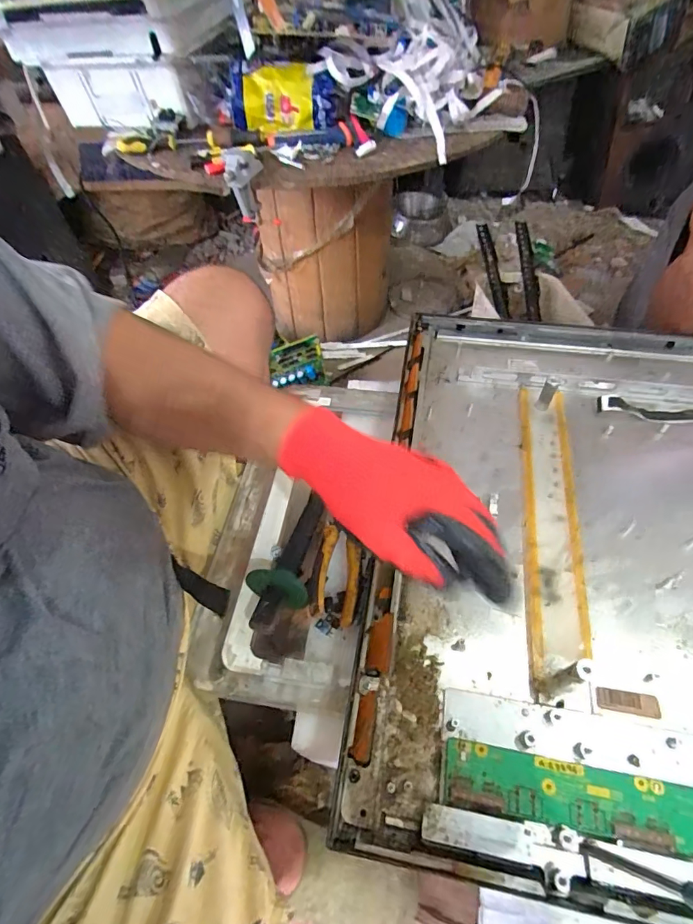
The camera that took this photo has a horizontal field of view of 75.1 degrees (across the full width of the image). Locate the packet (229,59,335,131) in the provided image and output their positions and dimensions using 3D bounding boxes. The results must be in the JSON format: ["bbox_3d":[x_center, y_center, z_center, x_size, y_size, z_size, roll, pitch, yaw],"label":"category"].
[{"bbox_3d":[-0.094,-0.530,0.660,0.152,0.081,0.021,7,32,1],"label":"packet"}]

